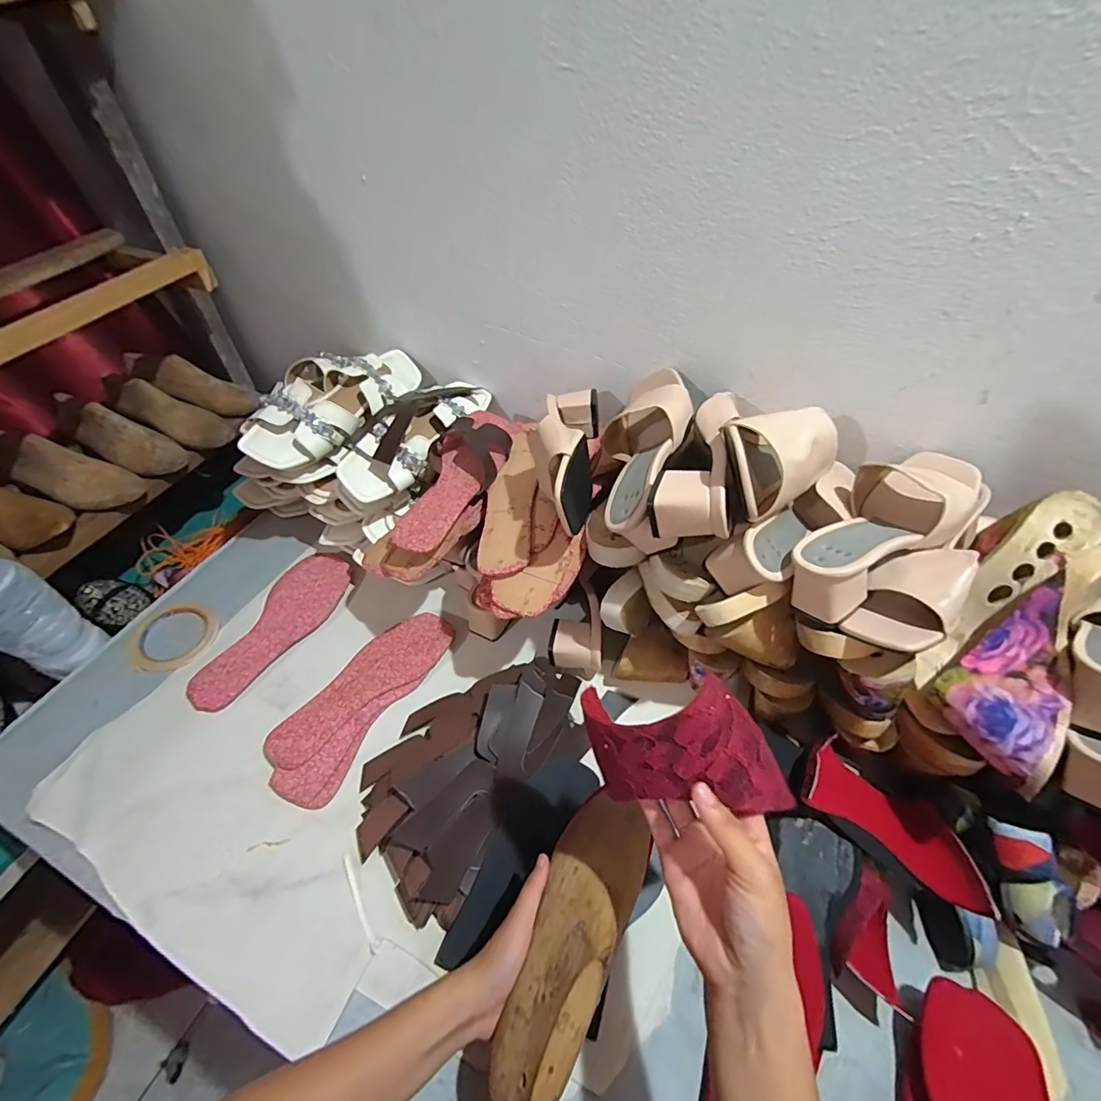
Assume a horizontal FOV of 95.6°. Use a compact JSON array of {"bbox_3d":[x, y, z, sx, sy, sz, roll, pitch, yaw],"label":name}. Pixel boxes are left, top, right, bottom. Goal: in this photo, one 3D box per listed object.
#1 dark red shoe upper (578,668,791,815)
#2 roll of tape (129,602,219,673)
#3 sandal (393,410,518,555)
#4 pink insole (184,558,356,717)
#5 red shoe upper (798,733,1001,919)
[{"bbox_3d":[0.087,0.133,0.336,0.111,0.098,0.040,-16,4,22],"label":"dark red shoe upper"},{"bbox_3d":[-0.494,0.111,0.658,0.104,0.012,0.101,1,51,-1],"label":"roll of tape"},{"bbox_3d":[-0.113,-0.093,0.597,0.085,0.040,0.233,16,53,12],"label":"sandal"},{"bbox_3d":[-0.357,0.099,0.658,0.094,0.015,0.239,17,53,8],"label":"pink insole"},{"bbox_3d":[0.307,0.241,0.464,0.163,0.067,0.086,34,57,7],"label":"red shoe upper"}]

